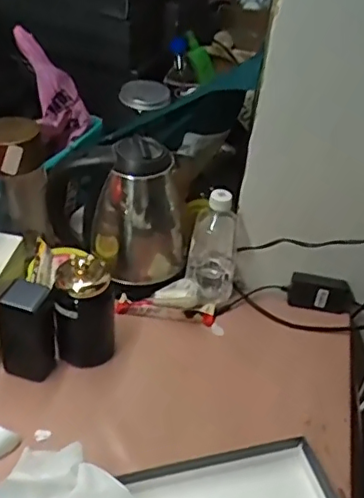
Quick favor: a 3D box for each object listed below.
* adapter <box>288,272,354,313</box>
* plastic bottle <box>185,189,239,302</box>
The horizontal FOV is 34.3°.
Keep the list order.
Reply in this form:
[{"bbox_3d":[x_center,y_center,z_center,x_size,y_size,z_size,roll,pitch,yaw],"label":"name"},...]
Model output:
[{"bbox_3d":[0.216,0.069,0.907,0.100,0.050,0.030,15,39,10],"label":"adapter"},{"bbox_3d":[0.050,-0.011,0.864,0.072,0.184,0.056,10,39,3],"label":"plastic bottle"}]

